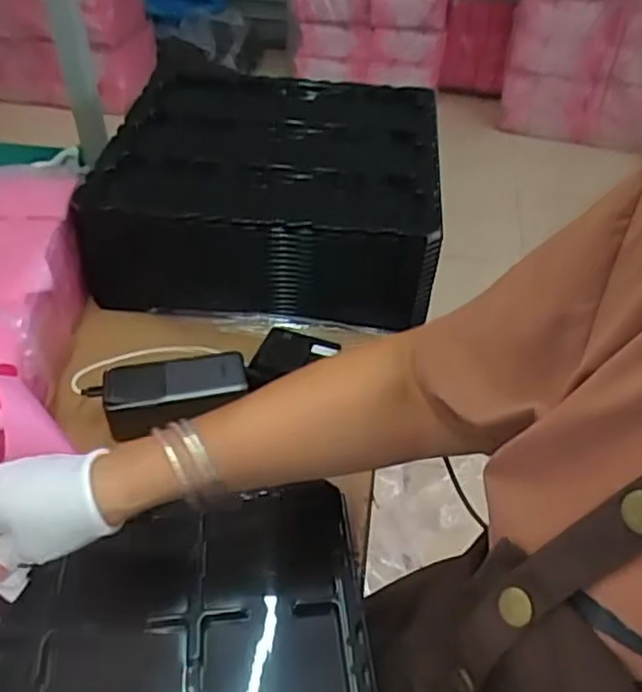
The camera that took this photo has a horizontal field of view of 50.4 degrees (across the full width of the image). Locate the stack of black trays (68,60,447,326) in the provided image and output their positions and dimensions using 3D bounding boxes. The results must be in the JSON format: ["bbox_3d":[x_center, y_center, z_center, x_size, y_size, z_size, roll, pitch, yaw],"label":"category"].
[{"bbox_3d":[-0.055,-0.207,0.857,0.381,0.126,0.375,5,44,3],"label":"stack of black trays"}]

